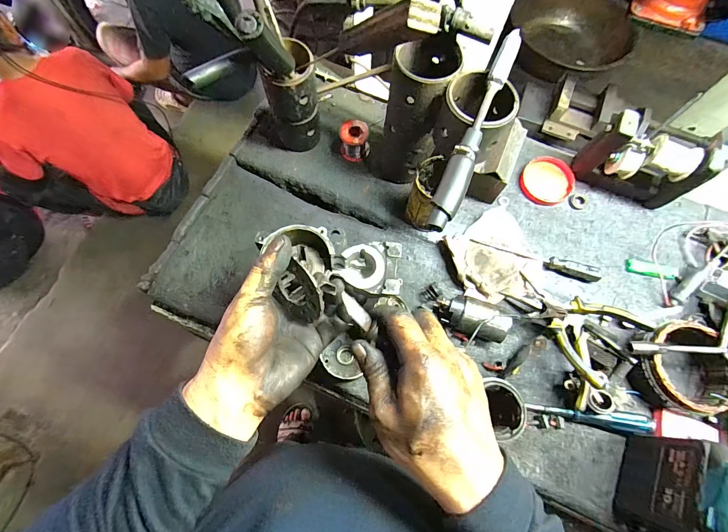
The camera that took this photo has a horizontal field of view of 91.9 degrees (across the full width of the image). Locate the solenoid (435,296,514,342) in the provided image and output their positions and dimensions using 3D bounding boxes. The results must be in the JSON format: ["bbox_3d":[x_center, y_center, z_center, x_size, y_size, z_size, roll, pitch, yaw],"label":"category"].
[{"bbox_3d":[0.162,0.081,0.539,0.106,0.054,0.054,23,71,6],"label":"solenoid"}]

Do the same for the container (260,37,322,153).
[{"bbox_3d":[-0.112,-0.263,0.568,0.075,0.159,0.077,-8,71,-5],"label":"container"}]

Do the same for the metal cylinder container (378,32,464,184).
[{"bbox_3d":[0.074,-0.221,0.531,0.082,0.210,0.096,25,71,6],"label":"metal cylinder container"}]

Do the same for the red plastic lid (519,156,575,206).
[{"bbox_3d":[0.326,-0.152,0.625,0.087,0.012,0.085,0,84,2],"label":"red plastic lid"}]

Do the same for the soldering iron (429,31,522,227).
[{"bbox_3d":[0.125,-0.155,0.390,0.028,0.039,0.252,23,71,6],"label":"soldering iron"}]

